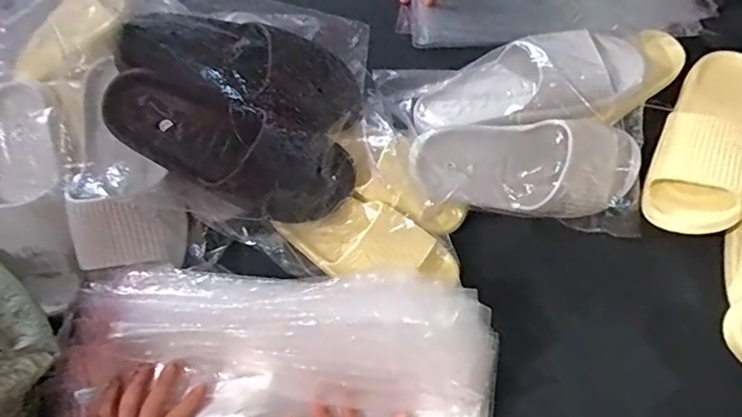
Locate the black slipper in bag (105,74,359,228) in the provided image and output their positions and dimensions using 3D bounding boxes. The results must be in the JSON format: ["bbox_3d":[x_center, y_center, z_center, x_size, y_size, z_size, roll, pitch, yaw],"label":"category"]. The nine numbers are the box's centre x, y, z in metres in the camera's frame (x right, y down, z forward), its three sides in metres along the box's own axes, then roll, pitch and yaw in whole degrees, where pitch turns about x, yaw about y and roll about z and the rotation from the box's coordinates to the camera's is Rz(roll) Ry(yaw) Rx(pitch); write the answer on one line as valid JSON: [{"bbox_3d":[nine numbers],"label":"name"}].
[{"bbox_3d":[-0.148,-0.064,0.559,0.266,0.069,0.103,23,71,-6],"label":"black slipper in bag"}]

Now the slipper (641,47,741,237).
[{"bbox_3d":[0.396,-0.092,0.608,0.101,0.060,0.259,22,72,10],"label":"slipper"}]

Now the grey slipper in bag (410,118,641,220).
[{"bbox_3d":[0.173,-0.044,0.587,0.259,0.075,0.112,1,107,5],"label":"grey slipper in bag"}]

